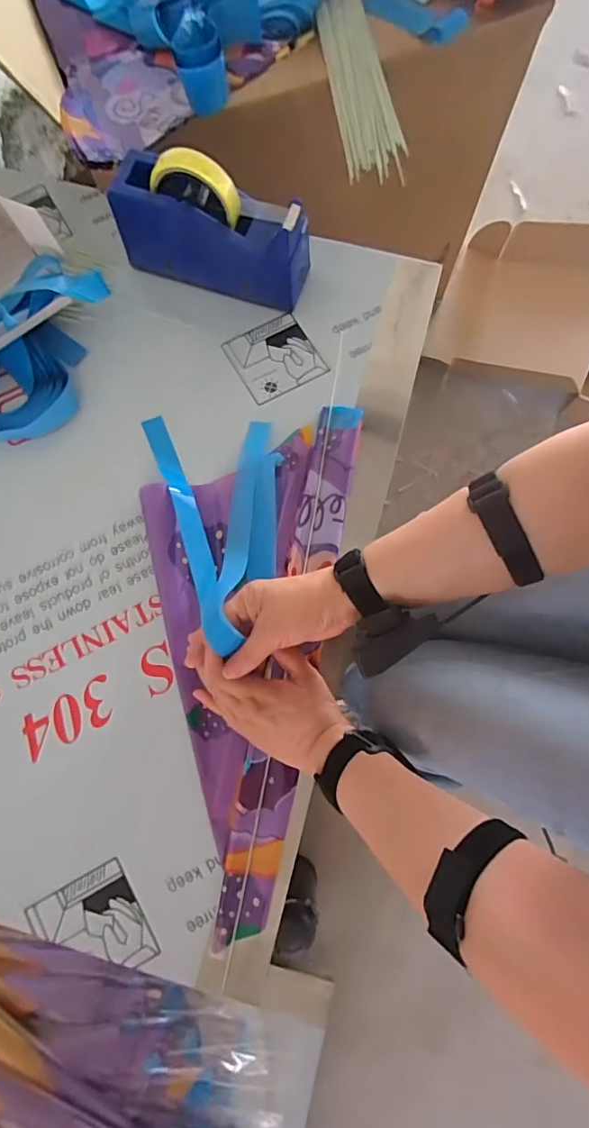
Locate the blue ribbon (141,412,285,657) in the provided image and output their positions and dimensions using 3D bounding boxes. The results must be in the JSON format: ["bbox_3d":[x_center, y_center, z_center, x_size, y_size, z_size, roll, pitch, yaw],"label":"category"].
[{"bbox_3d":[-0.062,-0.061,0.497,0.121,0.074,0.256,-21,77,-3],"label":"blue ribbon"}]

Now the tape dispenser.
[{"bbox_3d":[-0.086,-0.356,0.542,0.199,0.123,0.068,18,78,5],"label":"tape dispenser"}]

